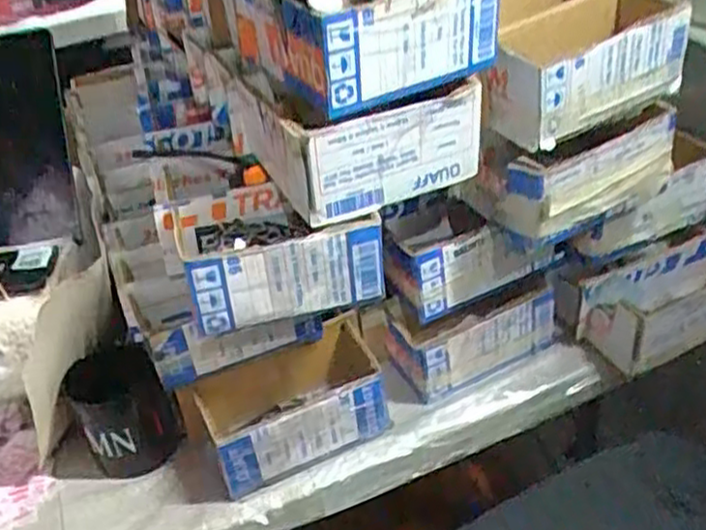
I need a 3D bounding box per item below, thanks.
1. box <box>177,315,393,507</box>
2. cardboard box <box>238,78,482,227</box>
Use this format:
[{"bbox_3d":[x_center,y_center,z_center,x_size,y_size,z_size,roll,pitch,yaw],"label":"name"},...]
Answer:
[{"bbox_3d":[-0.060,0.128,0.682,0.177,0.077,0.105,-18,37,-14],"label":"box"},{"bbox_3d":[-0.002,-0.110,0.601,0.150,0.077,0.143,-23,39,-21],"label":"cardboard box"}]

